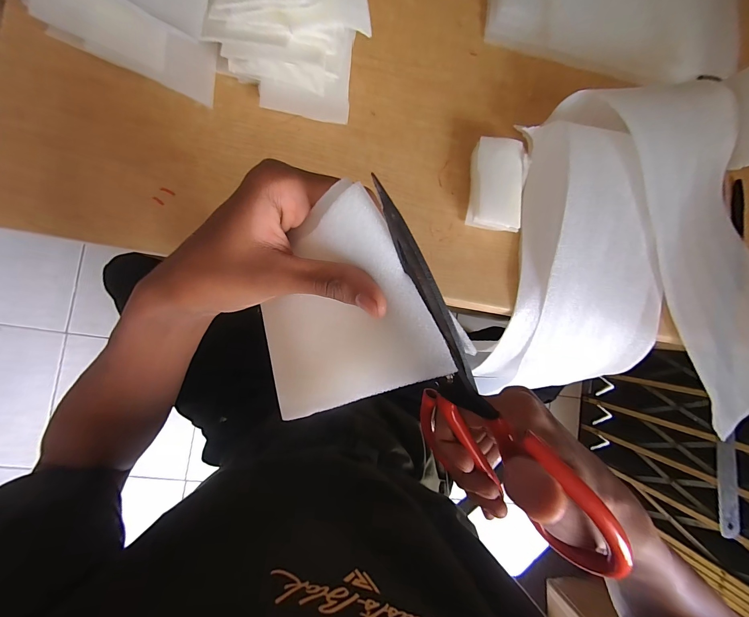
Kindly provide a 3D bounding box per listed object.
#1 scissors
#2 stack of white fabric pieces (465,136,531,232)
[{"bbox_3d":[0.045,0.051,0.169,0.010,0.078,0.214,-37,93,-40],"label":"scissors"},{"bbox_3d":[0.135,-0.133,0.353,0.062,0.025,0.095,3,88,-9],"label":"stack of white fabric pieces"}]

